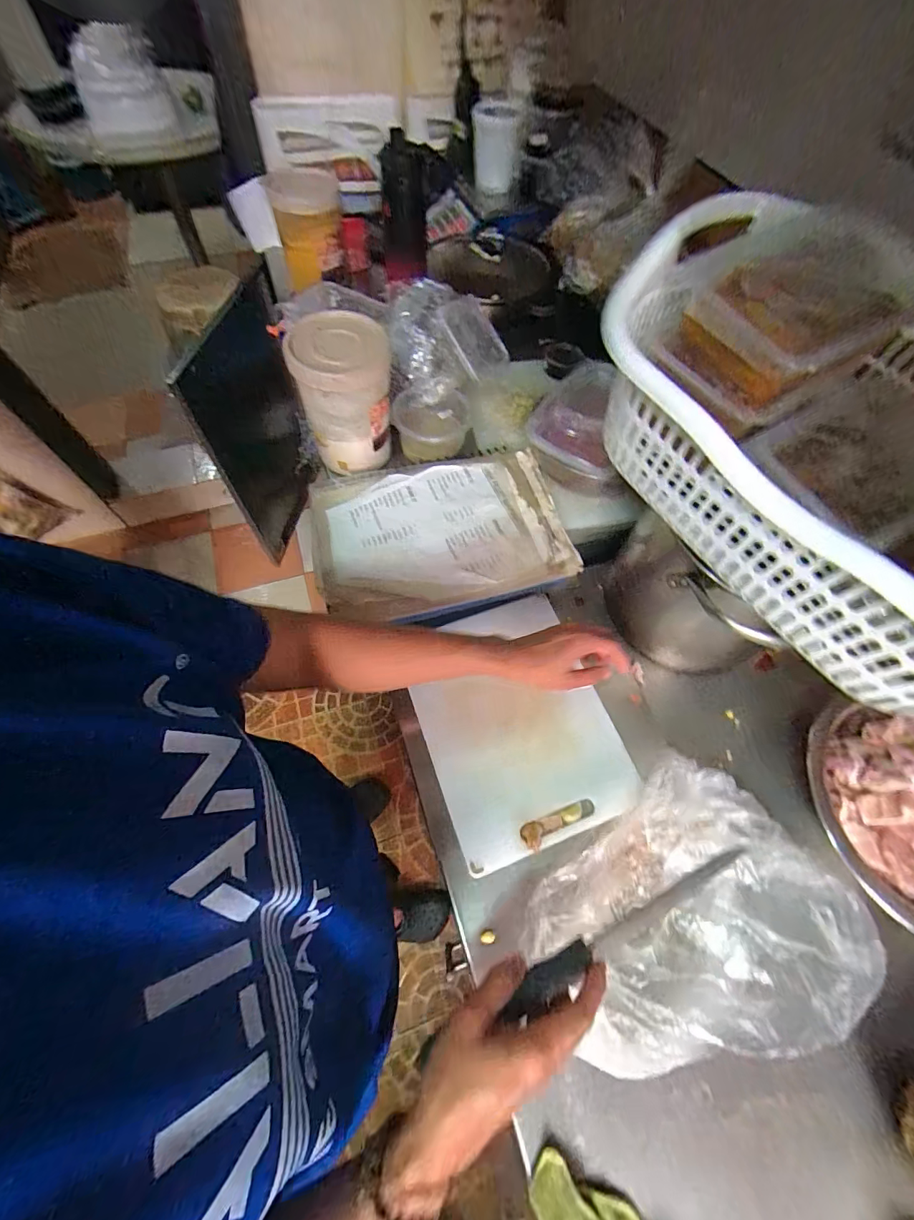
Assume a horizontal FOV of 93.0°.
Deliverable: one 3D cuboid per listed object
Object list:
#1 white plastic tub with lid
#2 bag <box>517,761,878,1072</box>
[{"bbox_3d":[-0.142,-0.278,0.574,0.112,0.157,0.116,1,63,-2],"label":"white plastic tub with lid"},{"bbox_3d":[0.221,0.292,0.403,0.268,0.076,0.222,-36,70,-18],"label":"bag"}]

